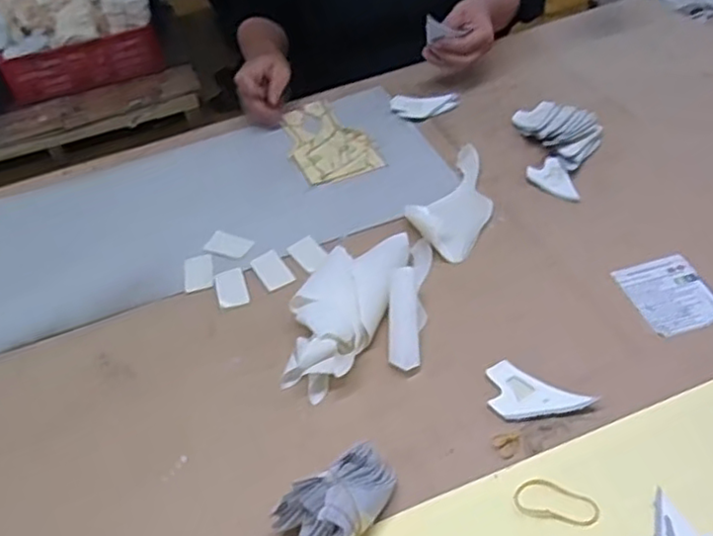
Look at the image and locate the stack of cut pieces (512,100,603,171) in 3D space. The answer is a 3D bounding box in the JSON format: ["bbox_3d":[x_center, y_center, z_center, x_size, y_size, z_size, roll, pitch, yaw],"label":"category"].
[{"bbox_3d":[0.255,-0.171,0.827,0.080,0.024,0.135,-21,44,-11],"label":"stack of cut pieces"}]

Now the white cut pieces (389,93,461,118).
[{"bbox_3d":[0.091,-0.219,0.914,0.091,0.017,0.043,1,44,12],"label":"white cut pieces"}]

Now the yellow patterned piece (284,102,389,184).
[{"bbox_3d":[-0.045,-0.172,0.898,0.101,0.006,0.188,-22,46,-14],"label":"yellow patterned piece"}]

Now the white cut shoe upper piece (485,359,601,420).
[{"bbox_3d":[0.146,0.108,0.556,0.086,0.008,0.051,20,51,29],"label":"white cut shoe upper piece"}]

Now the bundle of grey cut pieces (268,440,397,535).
[{"bbox_3d":[-0.009,0.169,0.496,0.096,0.049,0.056,-36,49,-24],"label":"bundle of grey cut pieces"}]

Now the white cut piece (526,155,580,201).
[{"bbox_3d":[0.223,-0.102,0.771,0.040,0.014,0.082,-9,39,-1],"label":"white cut piece"}]

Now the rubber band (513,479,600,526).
[{"bbox_3d":[0.148,0.175,0.497,0.061,0.004,0.029,11,54,23],"label":"rubber band"}]

